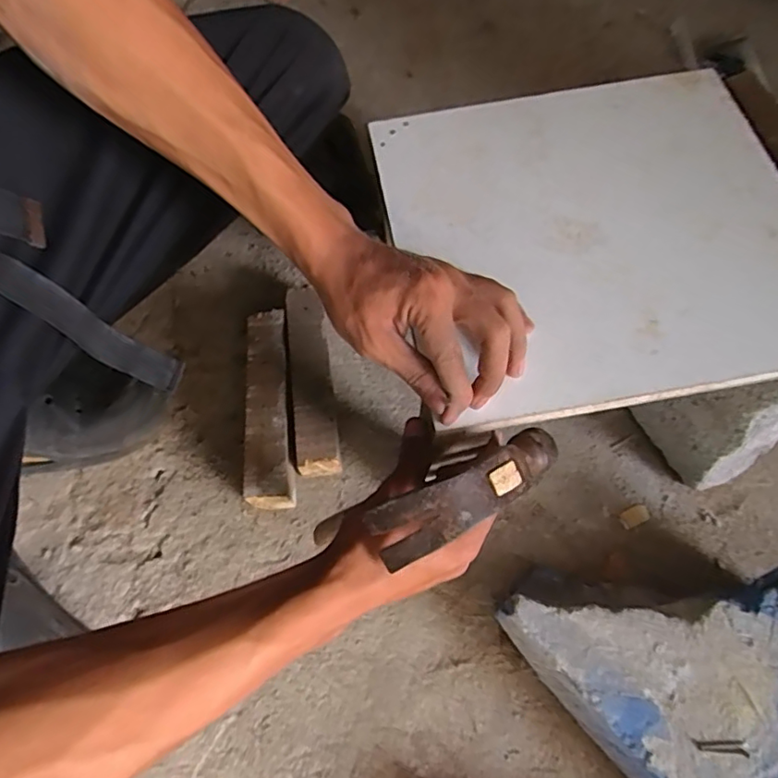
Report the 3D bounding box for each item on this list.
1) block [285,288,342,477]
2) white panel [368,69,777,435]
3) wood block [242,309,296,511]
[{"bbox_3d":[-0.079,-0.007,0.579,0.041,0.053,0.193,-7,64,-3],"label":"block"},{"bbox_3d":[0.148,-0.118,0.408,0.277,0.010,0.274,-11,66,-1],"label":"white panel"},{"bbox_3d":[-0.119,0.020,0.567,0.043,0.050,0.196,-6,64,-2],"label":"wood block"}]

